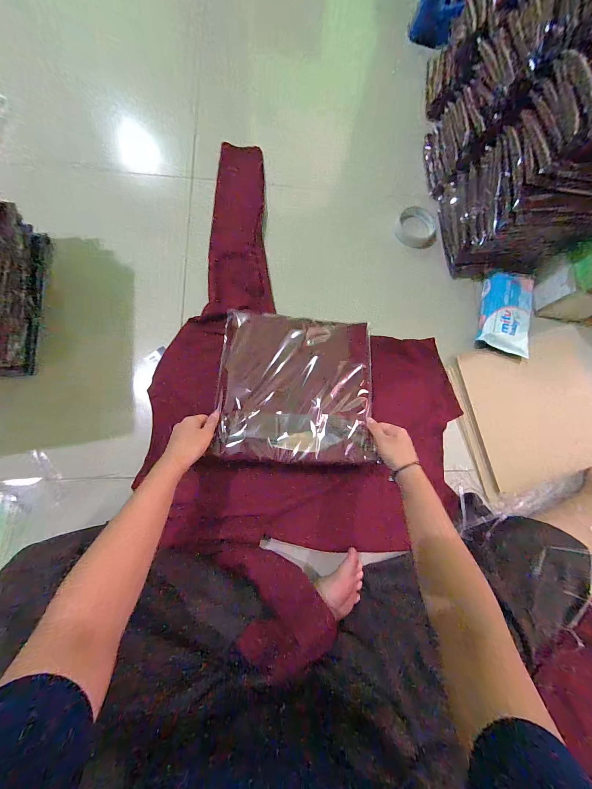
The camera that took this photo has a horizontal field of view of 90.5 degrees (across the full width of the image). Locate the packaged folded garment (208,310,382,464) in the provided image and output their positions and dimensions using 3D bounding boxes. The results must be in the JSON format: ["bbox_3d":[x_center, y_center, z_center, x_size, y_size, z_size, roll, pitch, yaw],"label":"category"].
[{"bbox_3d":[0.002,-0.019,0.497,0.257,0.020,0.259,2,66,-2],"label":"packaged folded garment"}]

